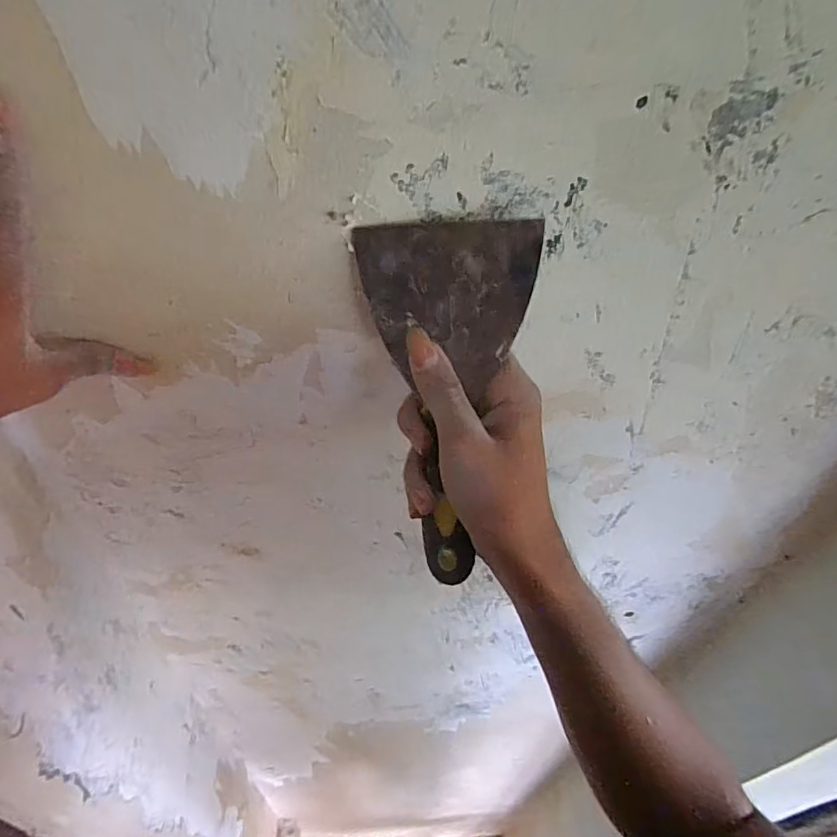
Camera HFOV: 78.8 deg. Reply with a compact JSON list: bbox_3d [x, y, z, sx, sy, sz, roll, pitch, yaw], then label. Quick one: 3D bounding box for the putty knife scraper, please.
[{"bbox_3d":[0.014,-0.004,0.283,0.089,0.199,0.031,-1,9,-7],"label":"putty knife scraper"}]

